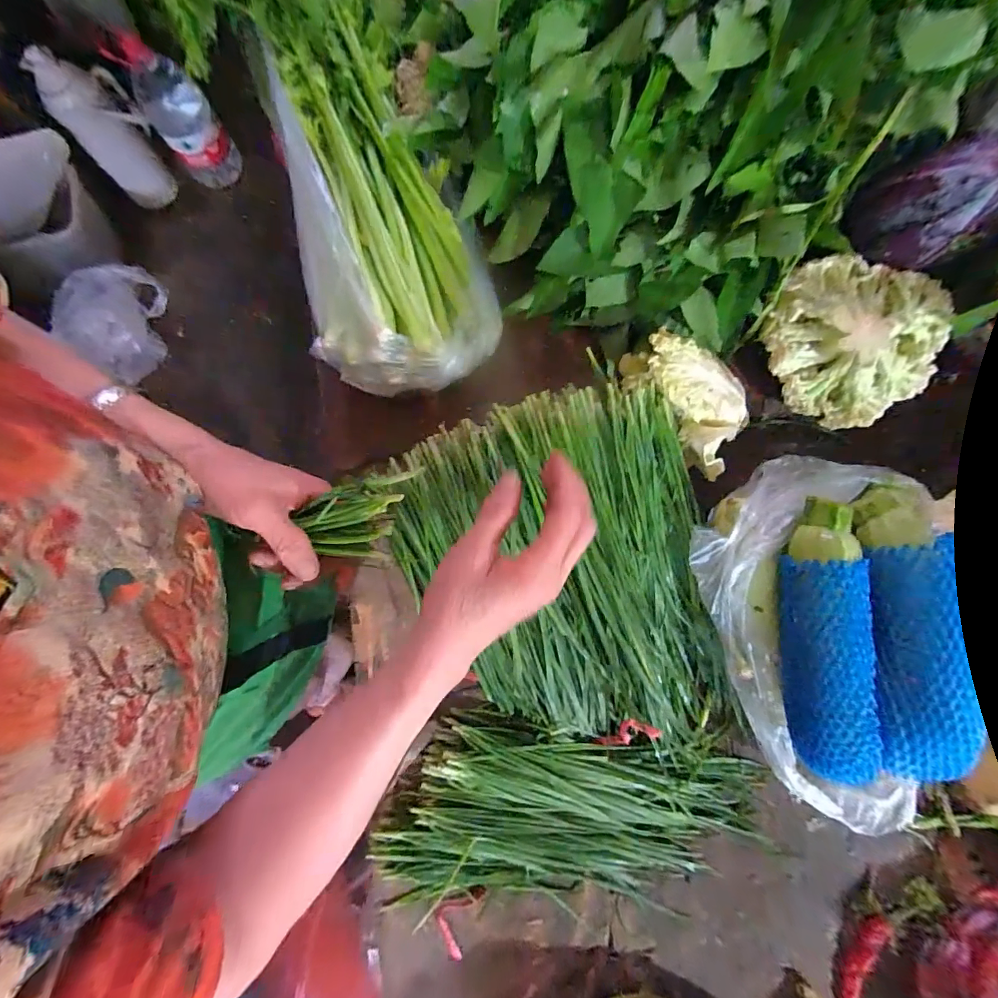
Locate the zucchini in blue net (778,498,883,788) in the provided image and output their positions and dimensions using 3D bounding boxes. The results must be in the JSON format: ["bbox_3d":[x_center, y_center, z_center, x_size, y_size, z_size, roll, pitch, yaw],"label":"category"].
[{"bbox_3d":[0.262,0.111,0.358,0.058,0.048,0.213,2,78,1],"label":"zucchini in blue net"}]

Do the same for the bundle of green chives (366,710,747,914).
[{"bbox_3d":[0.072,0.290,0.412,0.341,0.031,0.162,5,95,-8],"label":"bundle of green chives"}]

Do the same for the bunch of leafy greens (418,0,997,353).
[{"bbox_3d":[0.153,-0.312,0.357,0.334,0.211,0.301,-37,81,-7],"label":"bunch of leafy greens"}]

